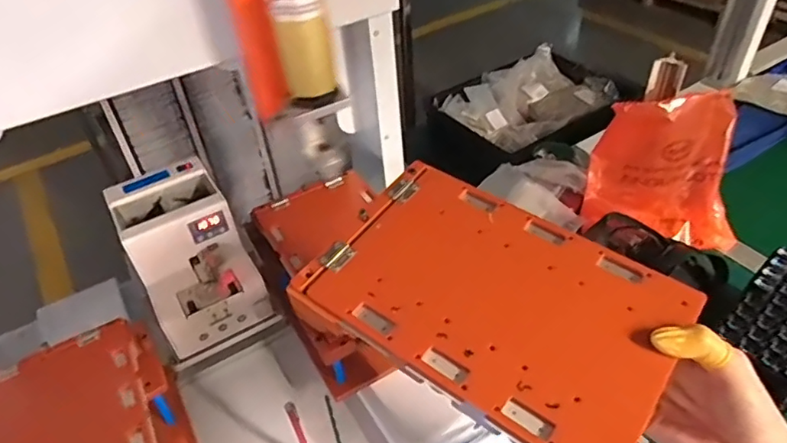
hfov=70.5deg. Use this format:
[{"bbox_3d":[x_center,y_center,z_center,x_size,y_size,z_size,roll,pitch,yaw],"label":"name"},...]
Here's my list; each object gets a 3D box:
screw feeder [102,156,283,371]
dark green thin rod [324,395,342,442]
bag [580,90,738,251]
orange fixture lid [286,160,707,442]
[{"bbox_3d":[-0.263,0.046,0.732,0.135,0.161,0.197,-24,45,-20],"label":"screw feeder"},{"bbox_3d":[-0.073,0.274,0.714,0.009,0.009,0.111,-16,43,-12],"label":"dark green thin rod"},{"bbox_3d":[0.419,-0.074,0.841,0.228,0.213,0.097,9,44,15],"label":"bag"},{"bbox_3d":[0.068,0.052,0.399,0.244,0.031,0.168,25,50,29],"label":"orange fixture lid"}]

